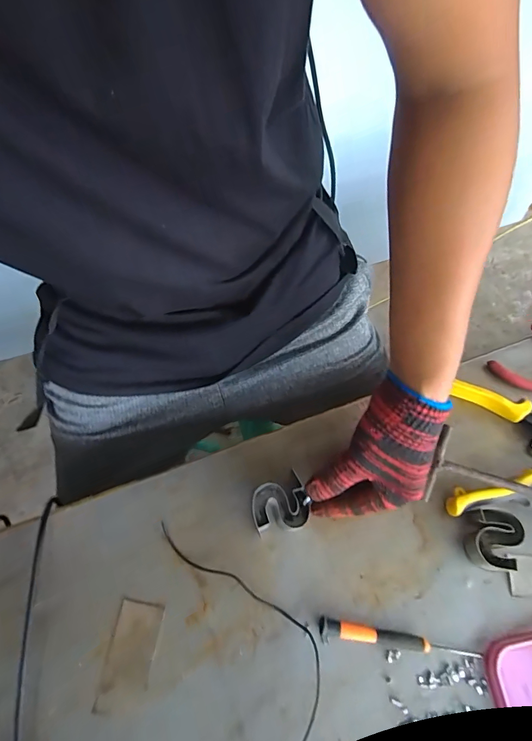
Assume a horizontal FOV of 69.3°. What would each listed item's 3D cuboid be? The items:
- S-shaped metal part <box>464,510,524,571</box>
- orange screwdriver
[{"bbox_3d":[0.220,0.163,0.372,0.039,0.029,0.053,15,62,7],"label":"S-shaped metal part"},{"bbox_3d":[0.117,0.240,0.337,0.140,0.014,0.017,9,62,4],"label":"orange screwdriver"}]

